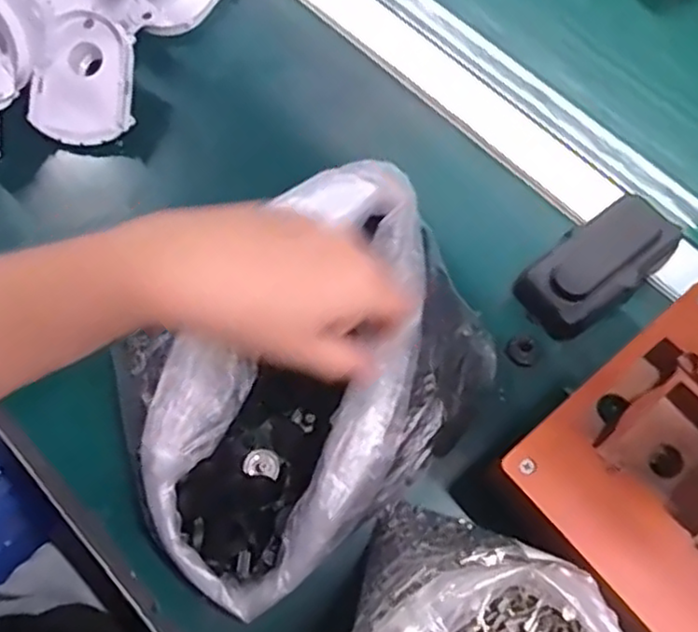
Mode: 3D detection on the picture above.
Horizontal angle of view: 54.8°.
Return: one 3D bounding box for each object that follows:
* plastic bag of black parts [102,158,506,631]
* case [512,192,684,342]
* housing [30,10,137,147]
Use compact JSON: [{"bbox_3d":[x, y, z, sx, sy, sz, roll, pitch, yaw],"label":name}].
[{"bbox_3d":[-0.026,0.032,0.363,0.203,0.072,0.162,-36,73,-14],"label":"plastic bag of black parts"},{"bbox_3d":[0.158,-0.033,0.421,0.101,0.027,0.052,-33,72,-13],"label":"case"},{"bbox_3d":[-0.181,-0.162,0.465,0.067,0.026,0.086,1,91,3],"label":"housing"}]

